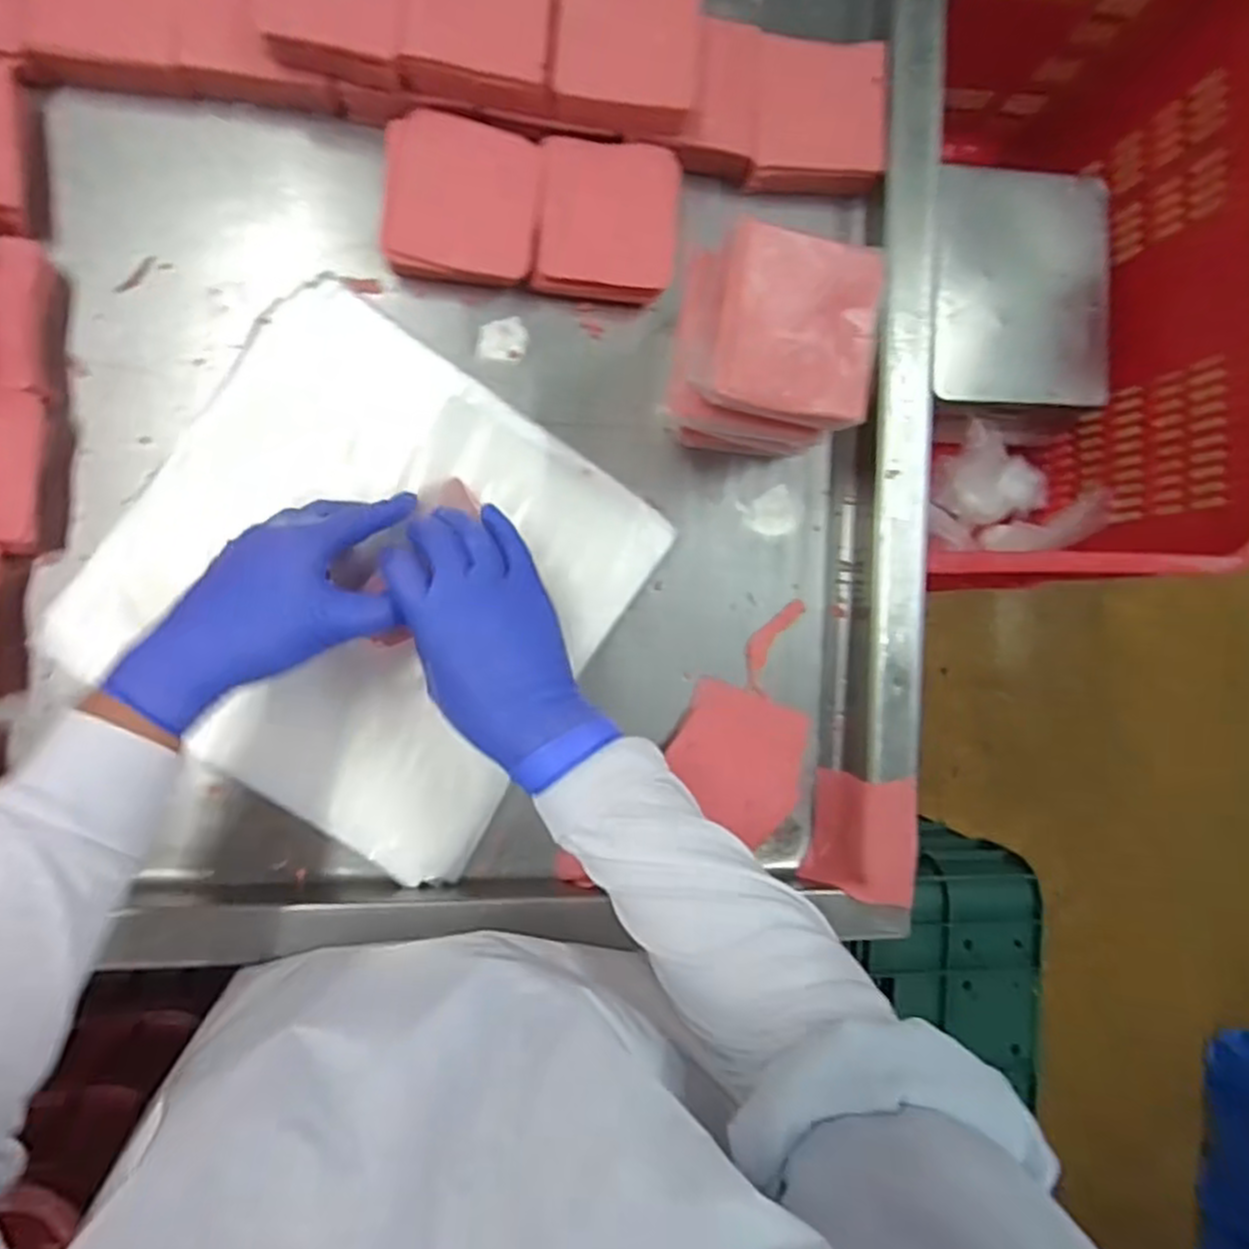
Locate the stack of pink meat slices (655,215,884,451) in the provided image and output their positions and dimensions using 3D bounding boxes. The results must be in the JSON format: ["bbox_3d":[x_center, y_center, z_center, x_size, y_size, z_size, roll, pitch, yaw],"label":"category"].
[{"bbox_3d":[0.081,-0.156,0.433,0.102,0.055,0.105,4,90,-9],"label":"stack of pink meat slices"}]

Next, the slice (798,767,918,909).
[{"bbox_3d":[0.162,0.145,0.530,0.071,0.015,0.081,6,86,30],"label":"slice"}]

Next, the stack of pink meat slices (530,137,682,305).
[{"bbox_3d":[-0.010,-0.267,0.512,0.091,0.024,0.092,4,90,-9],"label":"stack of pink meat slices"}]

